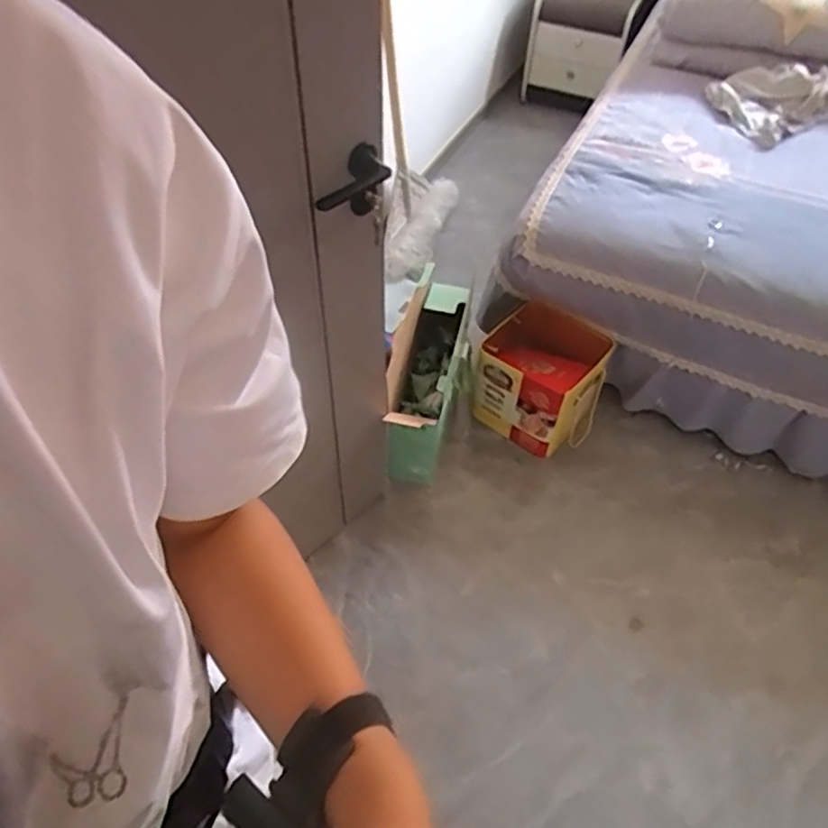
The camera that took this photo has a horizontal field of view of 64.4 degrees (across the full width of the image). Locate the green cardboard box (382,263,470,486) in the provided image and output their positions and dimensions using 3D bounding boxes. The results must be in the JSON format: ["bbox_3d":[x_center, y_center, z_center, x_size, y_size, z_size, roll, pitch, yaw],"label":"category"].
[{"bbox_3d":[0.039,-0.071,1.552,0.165,0.289,0.413,8,51,5],"label":"green cardboard box"}]

